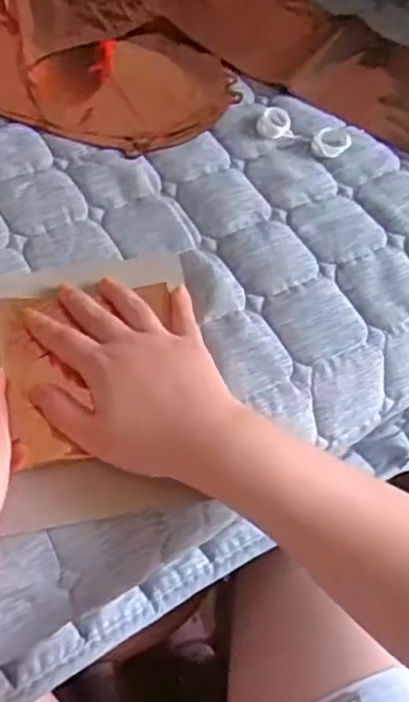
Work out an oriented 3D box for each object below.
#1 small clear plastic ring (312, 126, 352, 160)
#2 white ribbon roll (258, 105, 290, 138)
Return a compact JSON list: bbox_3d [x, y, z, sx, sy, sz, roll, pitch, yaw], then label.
[{"bbox_3d":[0.108,-0.180,0.573,0.031,0.017,0.031,2,60,-3],"label":"small clear plastic ring"},{"bbox_3d":[0.060,-0.197,0.582,0.027,0.012,0.031,11,60,3],"label":"white ribbon roll"}]

